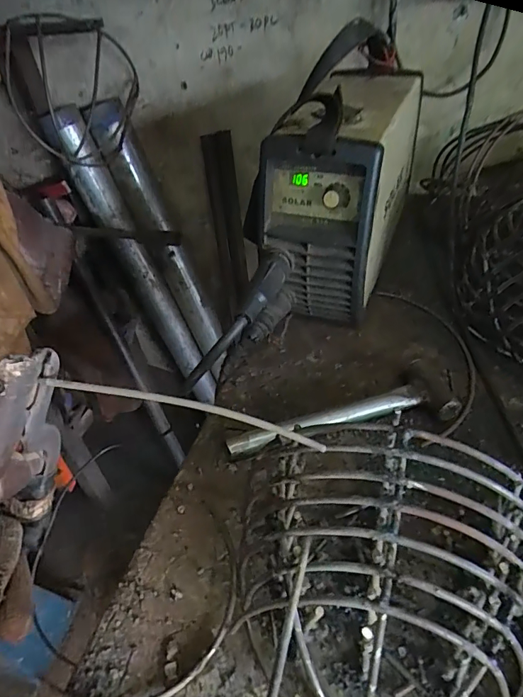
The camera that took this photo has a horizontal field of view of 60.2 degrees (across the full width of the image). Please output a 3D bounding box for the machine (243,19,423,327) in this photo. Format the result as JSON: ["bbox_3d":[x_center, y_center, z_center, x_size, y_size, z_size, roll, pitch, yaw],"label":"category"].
[{"bbox_3d":[0.110,-0.232,0.601,0.133,0.264,0.305,12,46,20],"label":"machine"}]

